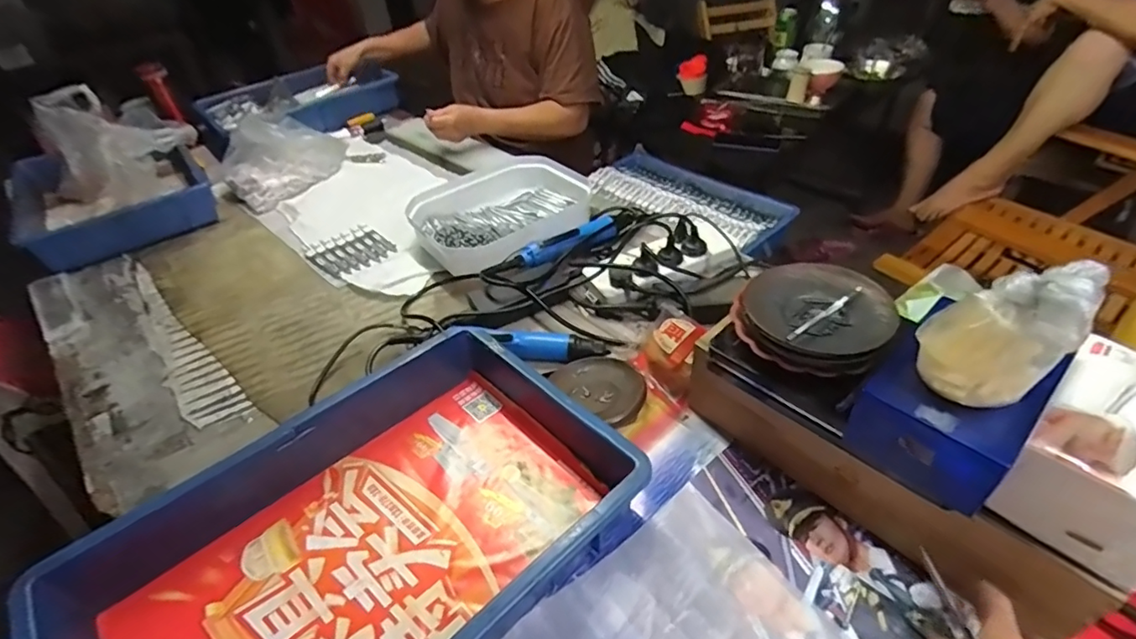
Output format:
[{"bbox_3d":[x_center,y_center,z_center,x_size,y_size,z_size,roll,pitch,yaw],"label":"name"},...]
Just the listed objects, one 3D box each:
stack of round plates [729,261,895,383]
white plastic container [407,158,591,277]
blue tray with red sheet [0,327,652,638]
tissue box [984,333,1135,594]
[{"bbox_3d":[0.212,-0.006,0.460,0.113,0.029,0.122,29,51,33],"label":"stack of round plates"},{"bbox_3d":[-0.100,-0.173,0.882,0.278,0.079,0.278,-3,41,3],"label":"white plastic container"},{"bbox_3d":[-0.174,0.194,0.457,0.433,0.086,0.280,-34,48,-29],"label":"blue tray with red sheet"},{"bbox_3d":[0.359,0.078,0.349,0.128,0.111,0.086,-35,49,-29],"label":"tissue box"}]

